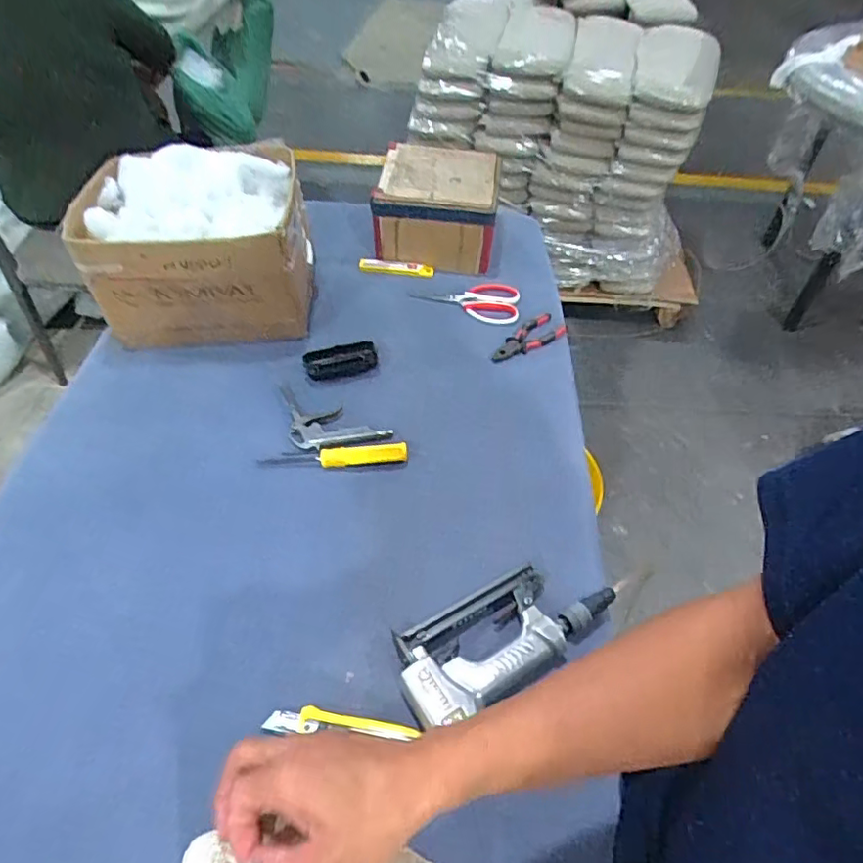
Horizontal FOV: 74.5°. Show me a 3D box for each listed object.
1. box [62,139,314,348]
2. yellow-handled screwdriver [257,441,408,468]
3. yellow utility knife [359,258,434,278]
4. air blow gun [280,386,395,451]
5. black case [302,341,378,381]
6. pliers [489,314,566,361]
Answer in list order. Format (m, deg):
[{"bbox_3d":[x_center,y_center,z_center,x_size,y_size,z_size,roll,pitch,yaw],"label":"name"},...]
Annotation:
[{"bbox_3d":[-0.357,-0.293,0.890,0.311,0.215,0.229,-5,50,-6],"label":"box"},{"bbox_3d":[-0.132,0.032,0.766,0.197,0.033,0.027,-3,49,-4],"label":"yellow-handled screwdriver"},{"bbox_3d":[-0.066,-0.306,1.060,0.140,0.024,0.017,9,50,6],"label":"yellow utility knife"},{"bbox_3d":[-0.152,-0.008,0.798,0.177,0.018,0.082,20,52,15],"label":"air blow gun"},{"bbox_3d":[-0.142,-0.111,0.888,0.113,0.030,0.041,-16,52,-14],"label":"black case"},{"bbox_3d":[0.159,-0.157,0.951,0.156,0.021,0.056,-29,56,-24],"label":"pliers"}]

